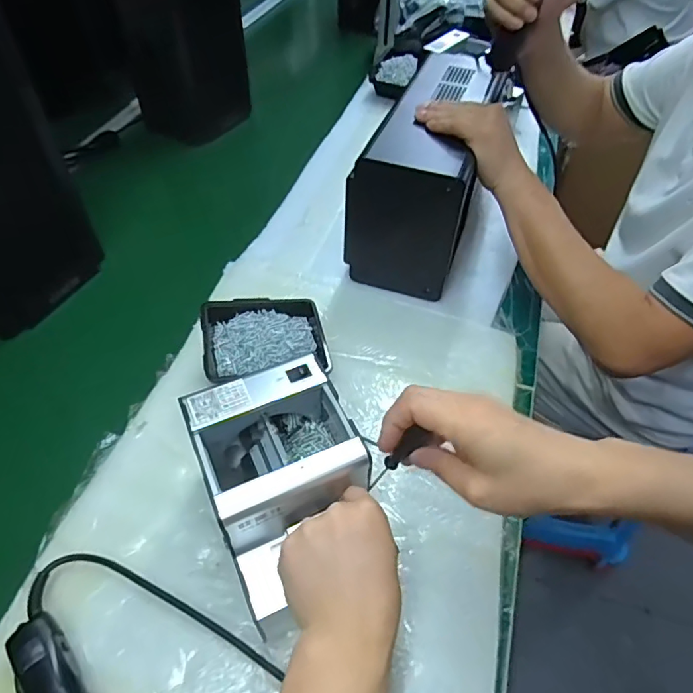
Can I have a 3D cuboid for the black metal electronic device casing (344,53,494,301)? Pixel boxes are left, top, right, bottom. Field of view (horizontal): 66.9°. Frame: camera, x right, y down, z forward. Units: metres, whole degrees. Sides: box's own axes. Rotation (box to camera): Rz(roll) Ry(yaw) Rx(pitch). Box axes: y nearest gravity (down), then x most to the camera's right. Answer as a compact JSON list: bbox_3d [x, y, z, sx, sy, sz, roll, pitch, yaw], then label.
[{"bbox_3d":[0.119,-0.260,0.778,0.141,0.199,0.347,14,50,12],"label":"black metal electronic device casing"}]

